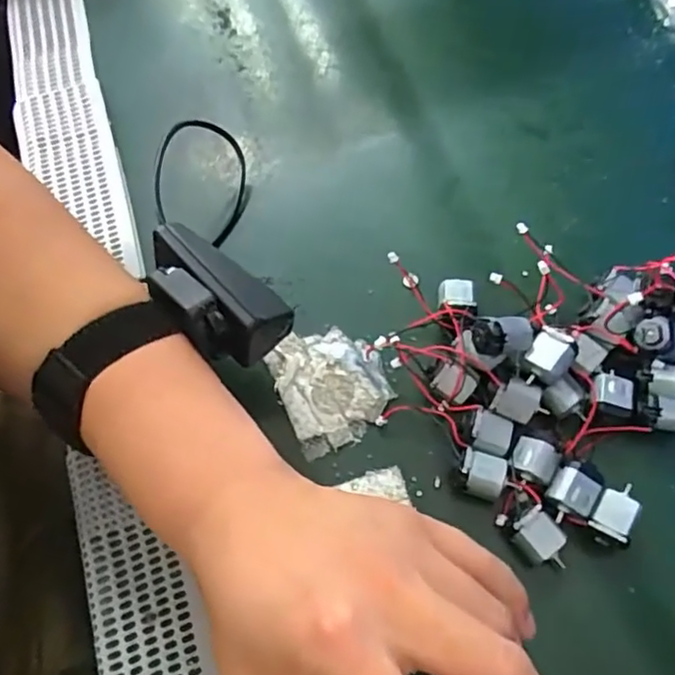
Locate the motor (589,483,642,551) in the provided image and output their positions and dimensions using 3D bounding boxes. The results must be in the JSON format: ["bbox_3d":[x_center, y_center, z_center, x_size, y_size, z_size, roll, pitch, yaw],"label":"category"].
[{"bbox_3d":[0.119,0.076,0.267,0.016,0.016,0.028,28,67,13],"label":"motor"}]

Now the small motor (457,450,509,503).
[{"bbox_3d":[0.065,0.062,0.278,0.025,0.013,0.019,12,65,6],"label":"small motor"}]

